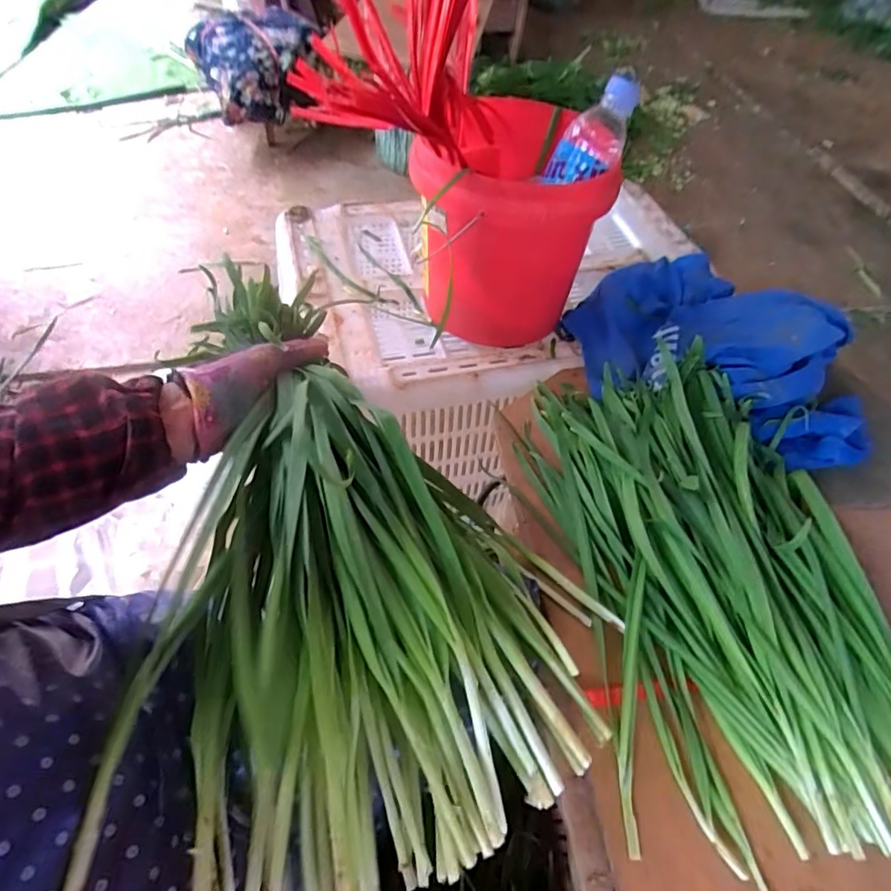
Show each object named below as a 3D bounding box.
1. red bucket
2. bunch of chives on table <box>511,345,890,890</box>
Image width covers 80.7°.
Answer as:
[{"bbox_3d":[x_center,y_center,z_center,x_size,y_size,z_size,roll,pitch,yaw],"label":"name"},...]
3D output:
[{"bbox_3d":[0.063,-0.237,0.578,0.195,0.194,0.190,0,55,-6],"label":"red bucket"},{"bbox_3d":[0.197,0.088,0.417,0.217,0.074,0.401,-4,56,-8],"label":"bunch of chives on table"}]

